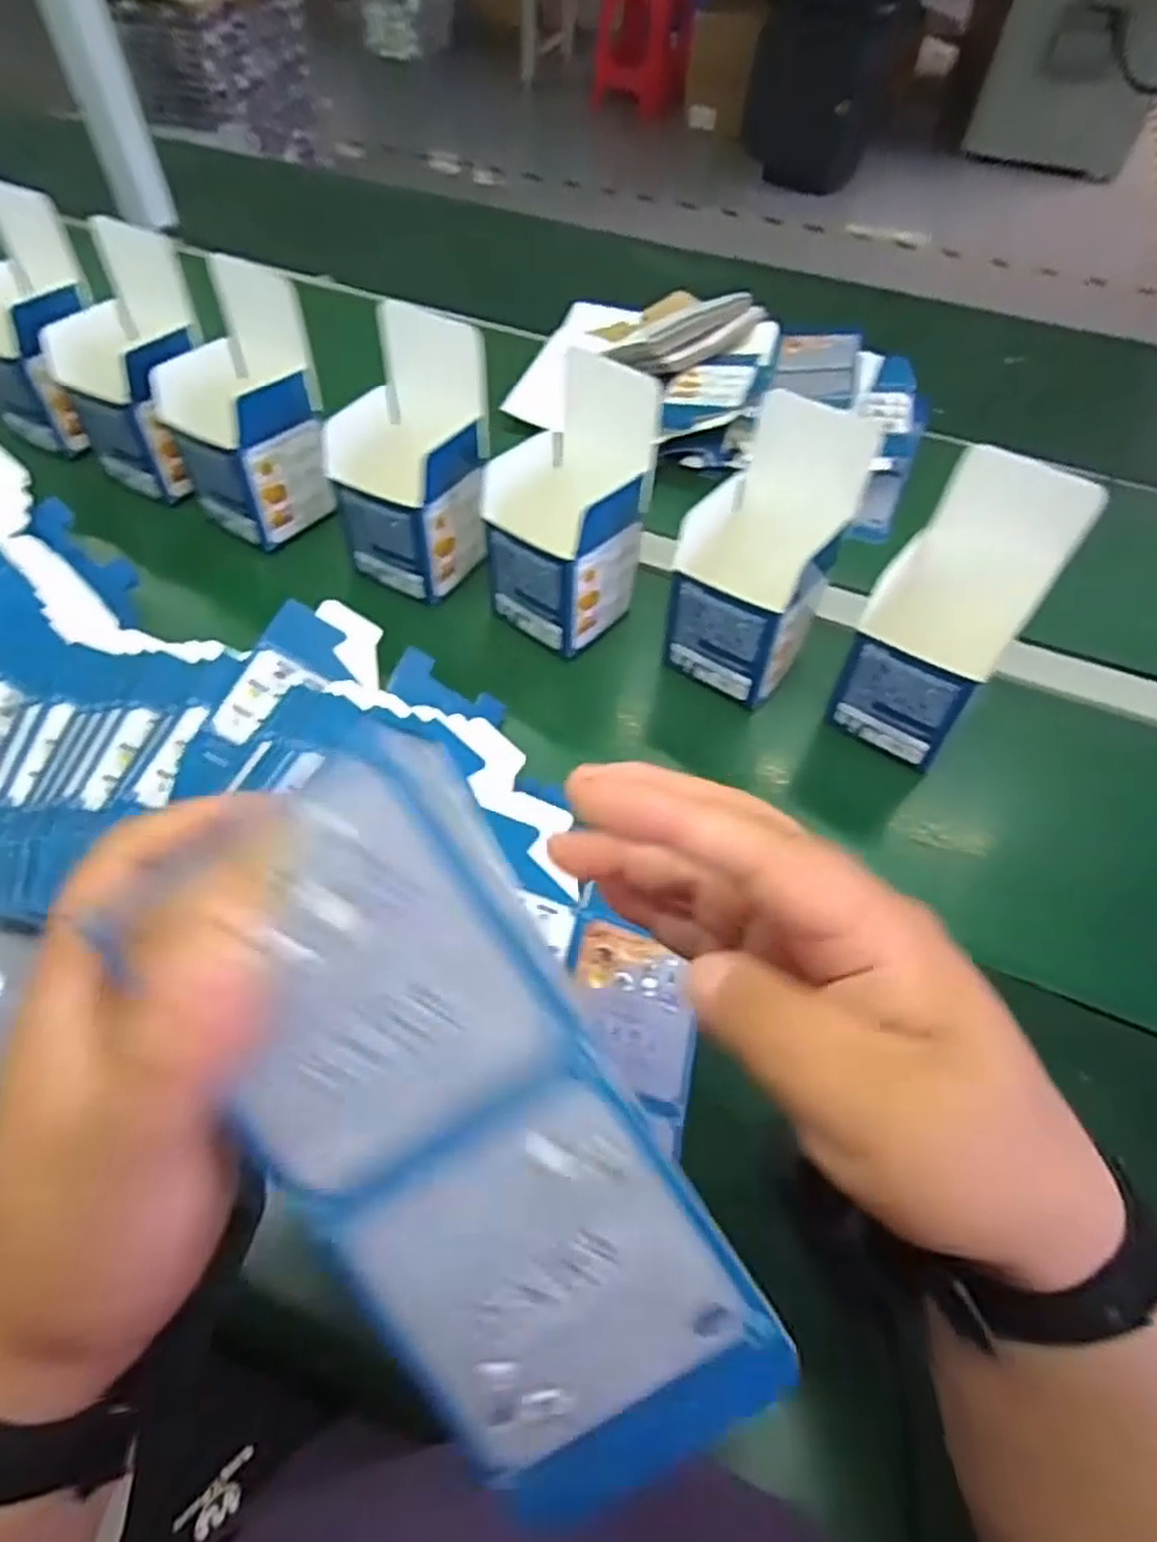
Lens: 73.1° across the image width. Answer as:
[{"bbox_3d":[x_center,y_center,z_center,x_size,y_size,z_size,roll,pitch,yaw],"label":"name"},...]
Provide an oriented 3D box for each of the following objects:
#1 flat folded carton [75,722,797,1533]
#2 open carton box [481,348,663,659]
[{"bbox_3d":[-0.024,0.087,0.183,0.079,0.008,0.184,-30,93,0],"label":"flat folded carton"},{"bbox_3d":[-0.010,-0.186,0.558,0.089,0.163,0.109,35,64,25],"label":"open carton box"}]

